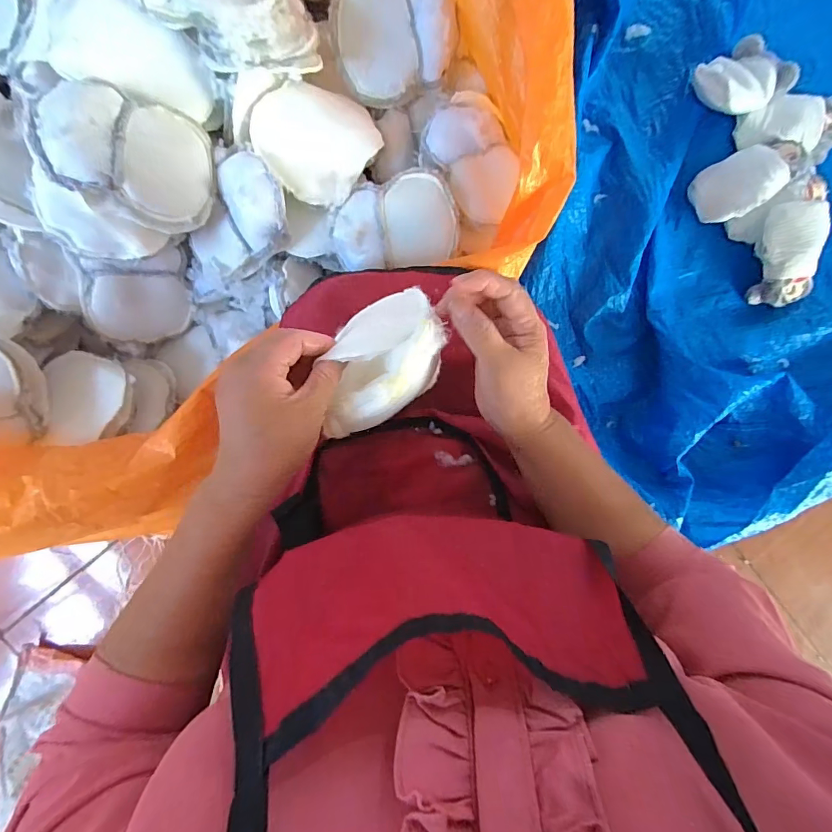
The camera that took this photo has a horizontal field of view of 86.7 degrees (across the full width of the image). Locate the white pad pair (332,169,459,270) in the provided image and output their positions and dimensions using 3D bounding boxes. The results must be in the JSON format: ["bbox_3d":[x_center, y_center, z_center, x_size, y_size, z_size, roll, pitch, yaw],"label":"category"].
[{"bbox_3d":[-0.029,-0.266,0.611,0.168,0.032,0.122,-12,92,-2],"label":"white pad pair"}]

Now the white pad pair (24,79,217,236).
[{"bbox_3d":[-0.324,-0.302,0.509,0.179,0.031,0.141,0,94,-46],"label":"white pad pair"}]

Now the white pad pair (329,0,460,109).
[{"bbox_3d":[-0.026,-0.519,0.609,0.168,0.037,0.140,-8,123,-1],"label":"white pad pair"}]

